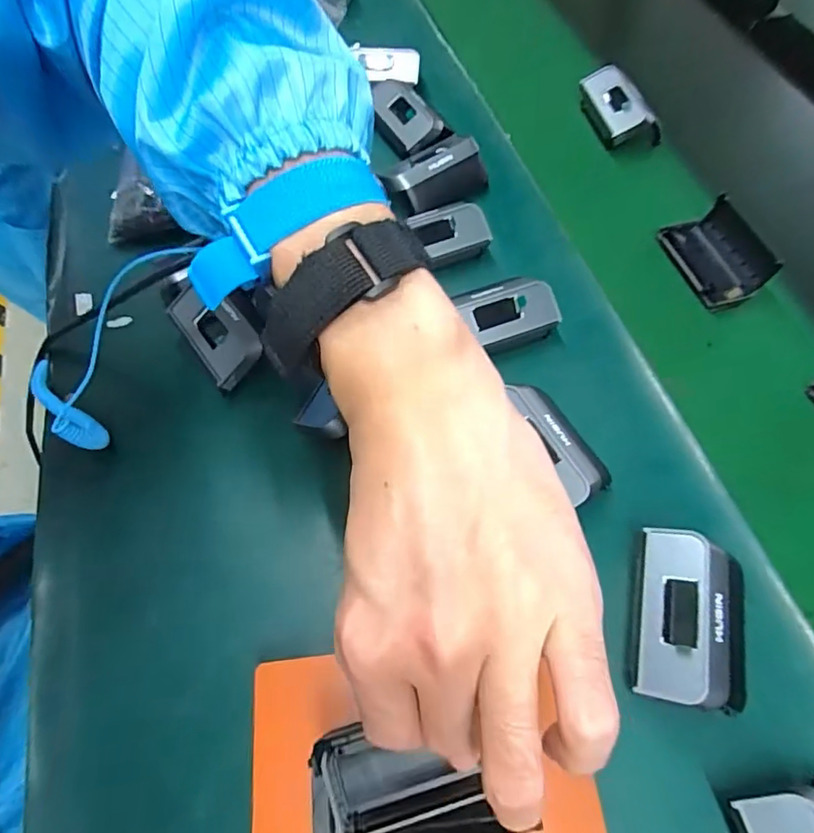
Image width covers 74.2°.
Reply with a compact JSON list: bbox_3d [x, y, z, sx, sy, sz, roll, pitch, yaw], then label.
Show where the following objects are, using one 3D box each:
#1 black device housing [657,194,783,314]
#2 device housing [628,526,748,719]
[{"bbox_3d":[0.211,-0.109,0.362,0.047,0.025,0.073,-14,62,-6],"label":"black device housing"},{"bbox_3d":[0.131,0.094,0.248,0.048,0.032,0.074,13,63,8],"label":"device housing"}]

